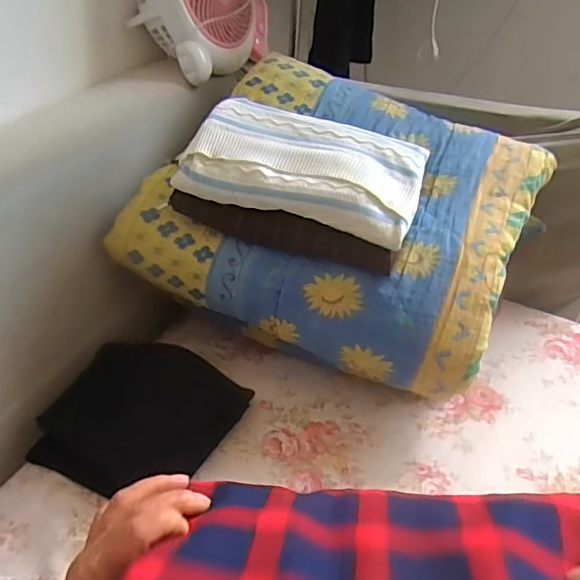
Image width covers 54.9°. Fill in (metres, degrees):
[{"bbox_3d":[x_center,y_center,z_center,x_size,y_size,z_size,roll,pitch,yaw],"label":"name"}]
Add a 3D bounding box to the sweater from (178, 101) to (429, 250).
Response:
[{"bbox_3d":[0.019,-0.159,0.705,0.300,0.046,0.173,16,54,8],"label":"sweater"}]

